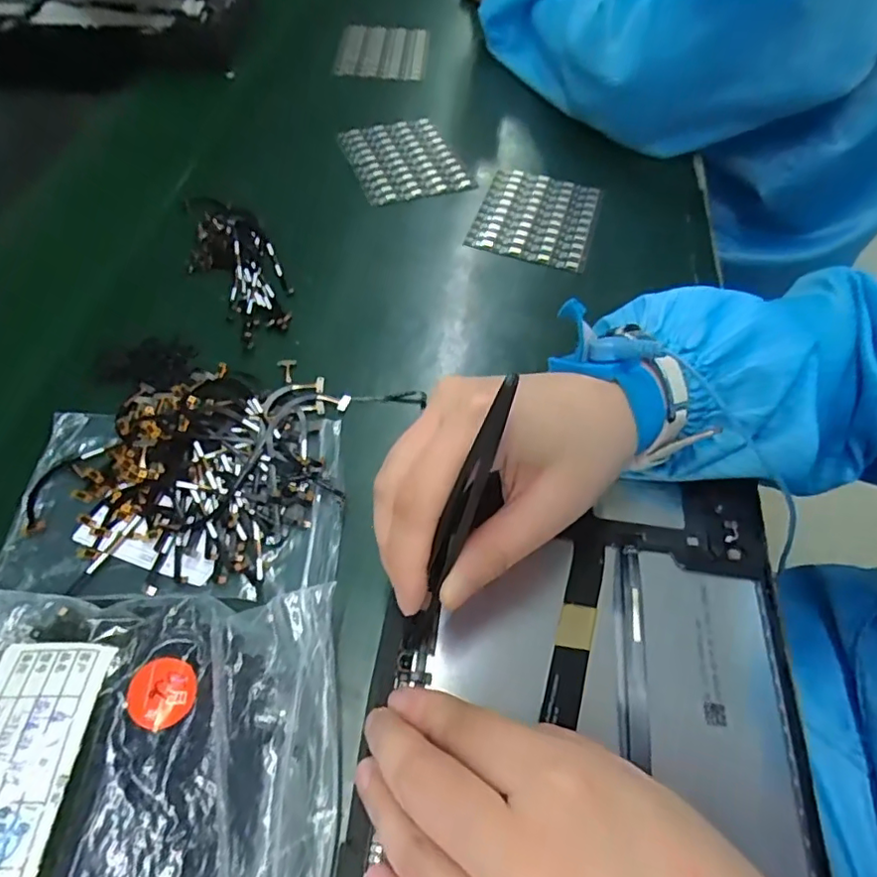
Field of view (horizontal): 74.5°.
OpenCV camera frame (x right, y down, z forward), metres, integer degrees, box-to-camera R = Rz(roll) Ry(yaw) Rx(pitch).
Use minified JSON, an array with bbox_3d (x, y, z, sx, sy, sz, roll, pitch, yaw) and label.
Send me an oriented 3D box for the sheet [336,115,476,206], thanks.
[{"bbox_3d":[-0.028,-0.217,0.446,0.081,0.011,0.095,-17,56,-15],"label":"sheet"}]

